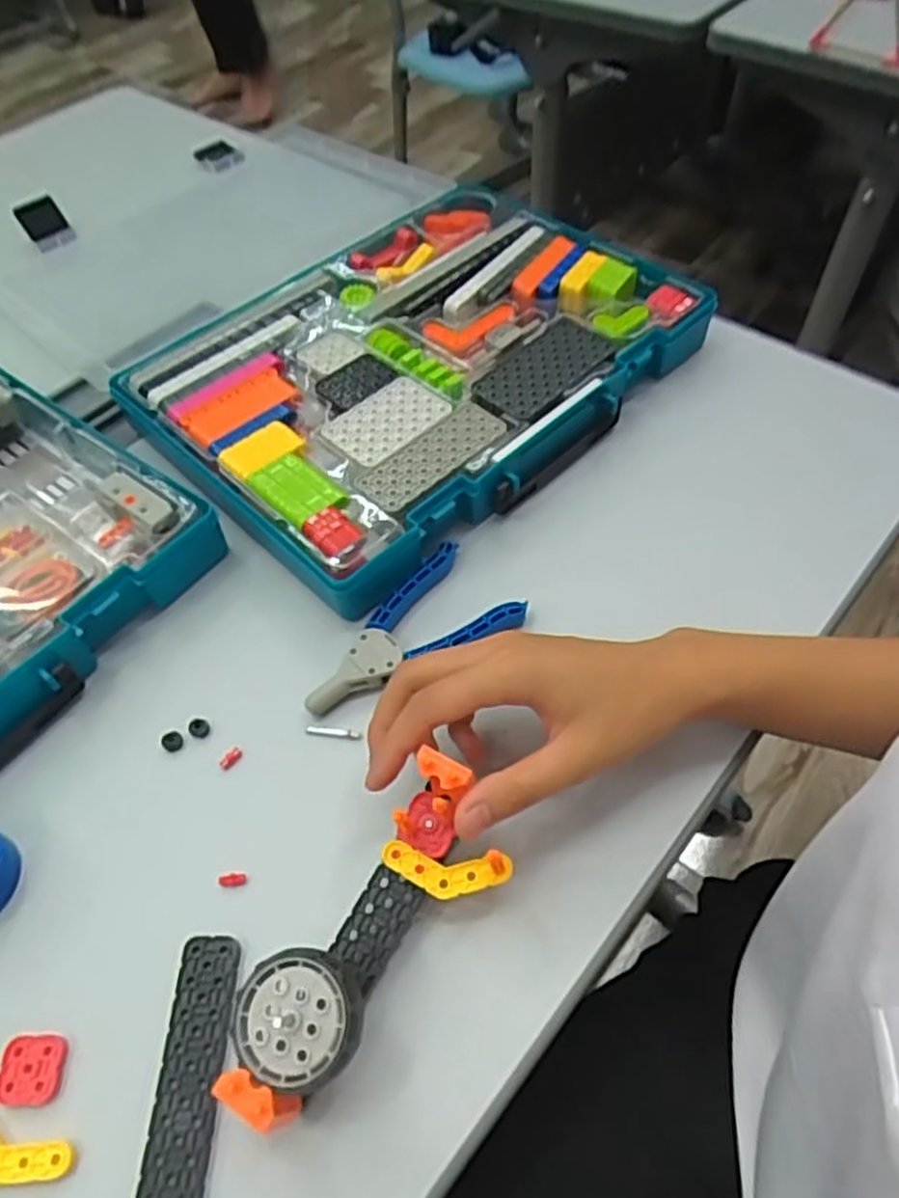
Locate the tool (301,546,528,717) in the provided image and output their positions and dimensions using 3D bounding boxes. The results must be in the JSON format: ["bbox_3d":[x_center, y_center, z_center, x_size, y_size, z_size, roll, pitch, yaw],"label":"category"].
[{"bbox_3d":[-0.027,0.021,0.433,0.128,0.017,0.069,-33,60,-19],"label":"tool"}]

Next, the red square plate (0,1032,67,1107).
[{"bbox_3d":[-0.178,0.199,0.322,0.025,0.006,0.026,-3,55,0],"label":"red square plate"}]

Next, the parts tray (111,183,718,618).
[{"bbox_3d":[-0.020,-0.169,0.549,0.363,0.044,0.265,-38,62,-22],"label":"parts tray"}]

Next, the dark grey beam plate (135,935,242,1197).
[{"bbox_3d":[-0.109,0.217,0.306,0.027,0.005,0.149,0,55,2],"label":"dark grey beam plate"}]

